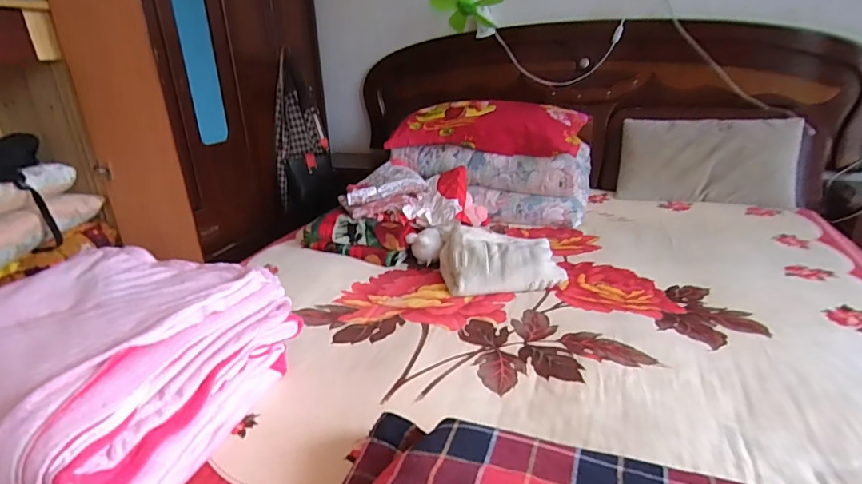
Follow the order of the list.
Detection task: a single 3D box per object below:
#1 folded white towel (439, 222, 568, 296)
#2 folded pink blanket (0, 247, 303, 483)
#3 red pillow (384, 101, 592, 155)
[{"bbox_3d":[0.189,0.046,1.304,0.319,0.095,0.239,0,24,0],"label":"folded white towel"},{"bbox_3d":[-0.550,0.197,0.798,0.474,0.228,0.455,10,26,21],"label":"folded pink blanket"},{"bbox_3d":[0.190,-0.409,1.658,0.697,0.147,0.298,5,24,11],"label":"red pillow"}]

